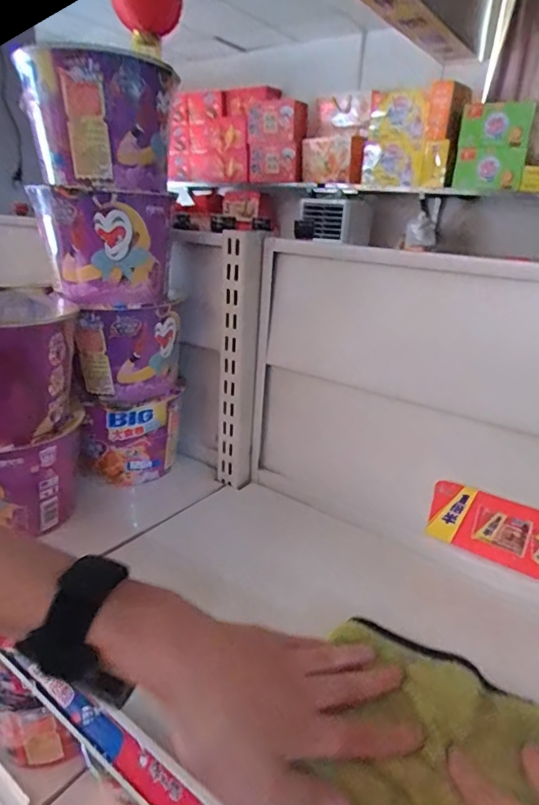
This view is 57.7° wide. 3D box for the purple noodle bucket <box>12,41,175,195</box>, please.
[{"bbox_3d":[-0.138,-0.236,0.414,0.111,0.100,0.132,-2,22,-13],"label":"purple noodle bucket"}]

